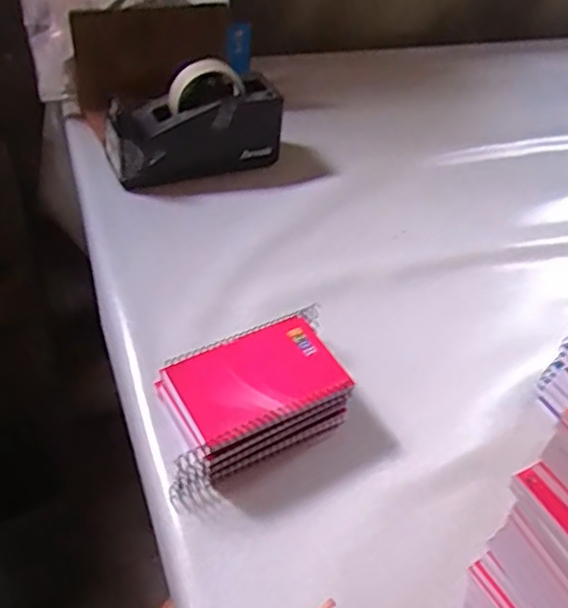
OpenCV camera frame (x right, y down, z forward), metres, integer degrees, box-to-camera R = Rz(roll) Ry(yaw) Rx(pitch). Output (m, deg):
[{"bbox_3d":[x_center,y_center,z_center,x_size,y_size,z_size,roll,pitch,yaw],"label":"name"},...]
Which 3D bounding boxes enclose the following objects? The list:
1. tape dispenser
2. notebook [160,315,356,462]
[{"bbox_3d":[-0.103,-0.204,0.737,0.197,0.124,0.061,-15,47,-21],"label":"tape dispenser"},{"bbox_3d":[-0.020,0.060,0.511,0.135,0.015,0.090,-21,50,-26],"label":"notebook"}]

